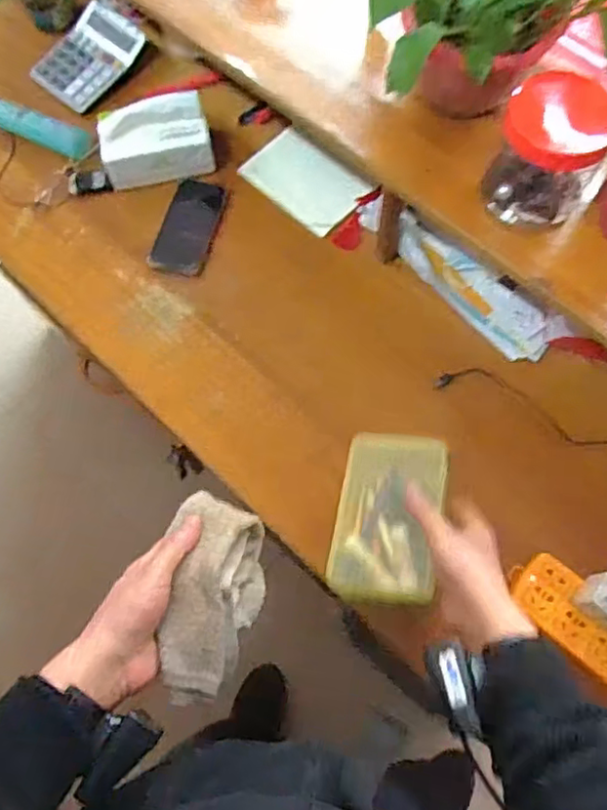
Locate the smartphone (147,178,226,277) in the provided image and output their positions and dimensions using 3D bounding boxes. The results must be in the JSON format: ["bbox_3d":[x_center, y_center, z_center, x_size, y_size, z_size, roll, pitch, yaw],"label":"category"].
[{"bbox_3d":[-0.165,-0.260,0.881,0.079,0.015,0.152,15,70,6],"label":"smartphone"}]

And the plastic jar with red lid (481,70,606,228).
[{"bbox_3d":[0.248,-0.260,0.623,0.105,0.118,0.111,0,69,1],"label":"plastic jar with red lid"}]

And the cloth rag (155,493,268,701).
[{"bbox_3d":[-0.084,0.172,0.551,0.085,0.068,0.174,7,65,4],"label":"cloth rag"}]

